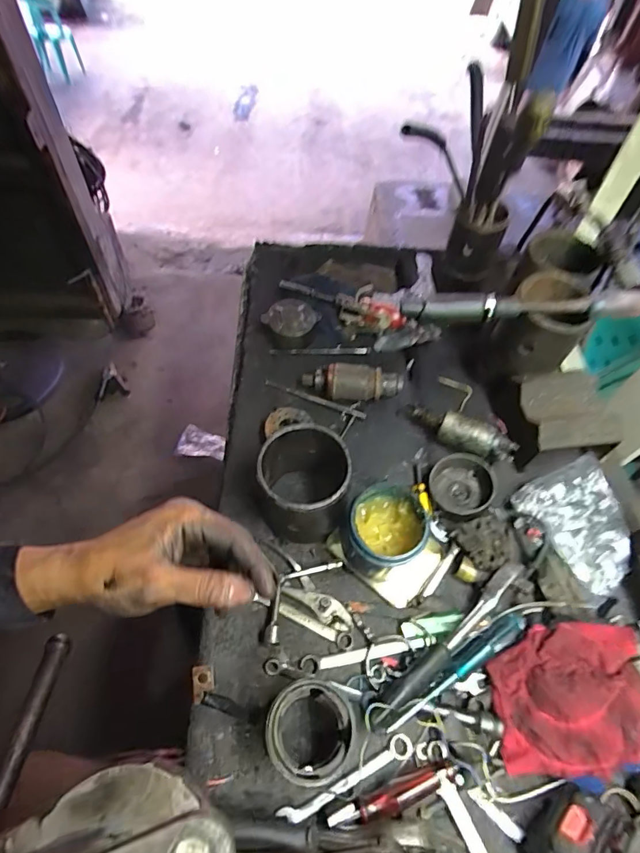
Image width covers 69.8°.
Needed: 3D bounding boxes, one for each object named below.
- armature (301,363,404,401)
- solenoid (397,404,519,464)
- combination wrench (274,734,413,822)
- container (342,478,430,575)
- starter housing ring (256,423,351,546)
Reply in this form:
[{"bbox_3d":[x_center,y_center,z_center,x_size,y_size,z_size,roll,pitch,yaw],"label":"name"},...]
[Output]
[{"bbox_3d":[0.050,-0.066,0.700,0.152,0.047,0.050,5,58,-2],"label":"armature"},{"bbox_3d":[0.190,0.010,0.651,0.162,0.057,0.046,27,60,12],"label":"solenoid"},{"bbox_3d":[0.027,0.346,0.448,0.142,0.005,0.020,-20,62,-16],"label":"combination wrench"},{"bbox_3d":[0.072,0.124,0.535,0.085,0.093,0.086,2,58,-3],"label":"container"},{"bbox_3d":[-0.020,0.070,0.561,0.100,0.107,0.108,2,58,-3],"label":"starter housing ring"}]

